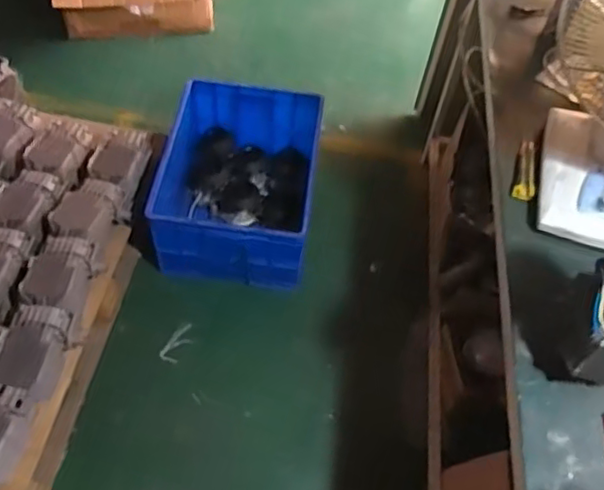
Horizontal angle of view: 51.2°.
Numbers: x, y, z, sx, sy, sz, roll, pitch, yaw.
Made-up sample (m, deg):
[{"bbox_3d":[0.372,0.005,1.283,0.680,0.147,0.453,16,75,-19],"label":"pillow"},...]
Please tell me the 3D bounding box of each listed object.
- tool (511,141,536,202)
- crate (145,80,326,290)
[{"bbox_3d":[0.415,-0.142,1.169,0.033,0.015,0.153,15,55,6],"label":"tool"},{"bbox_3d":[-0.179,-0.185,1.833,0.435,0.254,0.596,8,55,1],"label":"crate"}]

